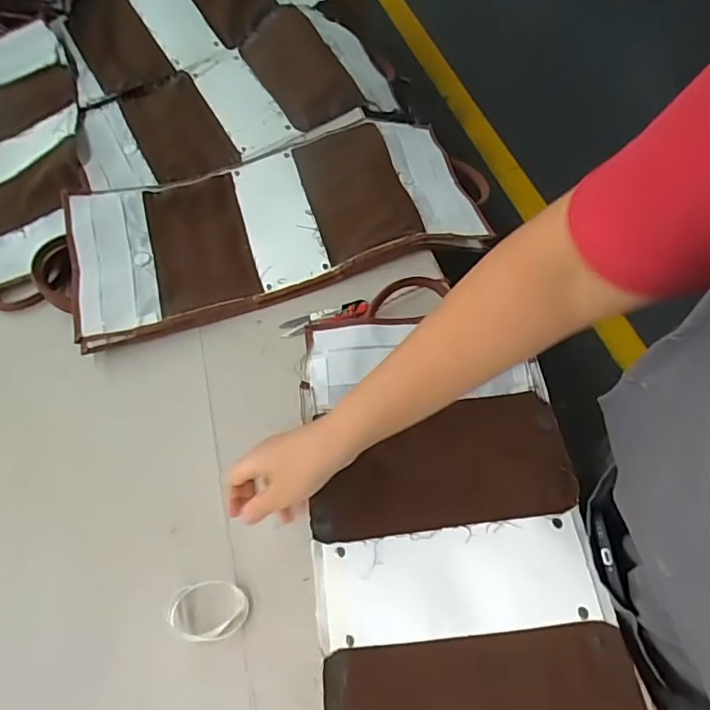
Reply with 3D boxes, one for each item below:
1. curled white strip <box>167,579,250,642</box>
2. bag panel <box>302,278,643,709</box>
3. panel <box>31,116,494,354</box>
[{"bbox_3d":[-0.134,0.231,0.472,0.069,0.013,0.049,3,63,8],"label":"curled white strip"},{"bbox_3d":[0.091,0.199,0.436,0.246,0.065,0.516,-6,64,1],"label":"bag panel"},{"bbox_3d":[-0.106,-0.175,0.664,0.554,0.039,0.226,-18,62,-3],"label":"panel"}]

